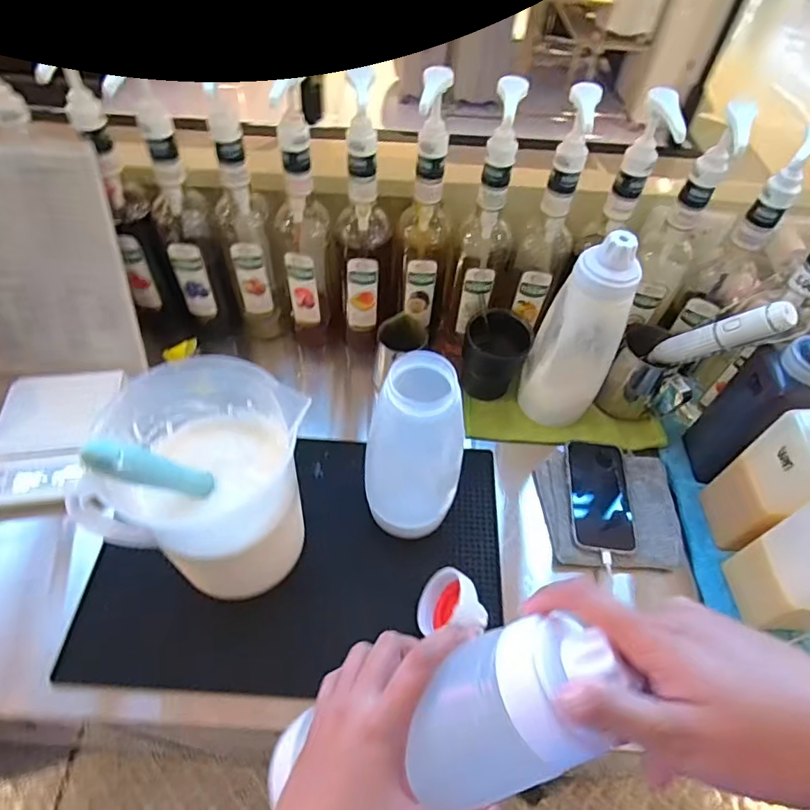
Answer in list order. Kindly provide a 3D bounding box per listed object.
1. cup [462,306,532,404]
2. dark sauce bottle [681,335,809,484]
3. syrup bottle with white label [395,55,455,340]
[{"bbox_3d":[0.121,-0.068,0.725,0.080,0.104,0.082,2,54,-3],"label":"cup"},{"bbox_3d":[0.413,0.006,0.614,0.072,0.231,0.092,1,54,-4],"label":"dark sauce bottle"},{"bbox_3d":[0.031,-0.213,0.658,0.073,0.344,0.063,8,54,2],"label":"syrup bottle with white label"}]

